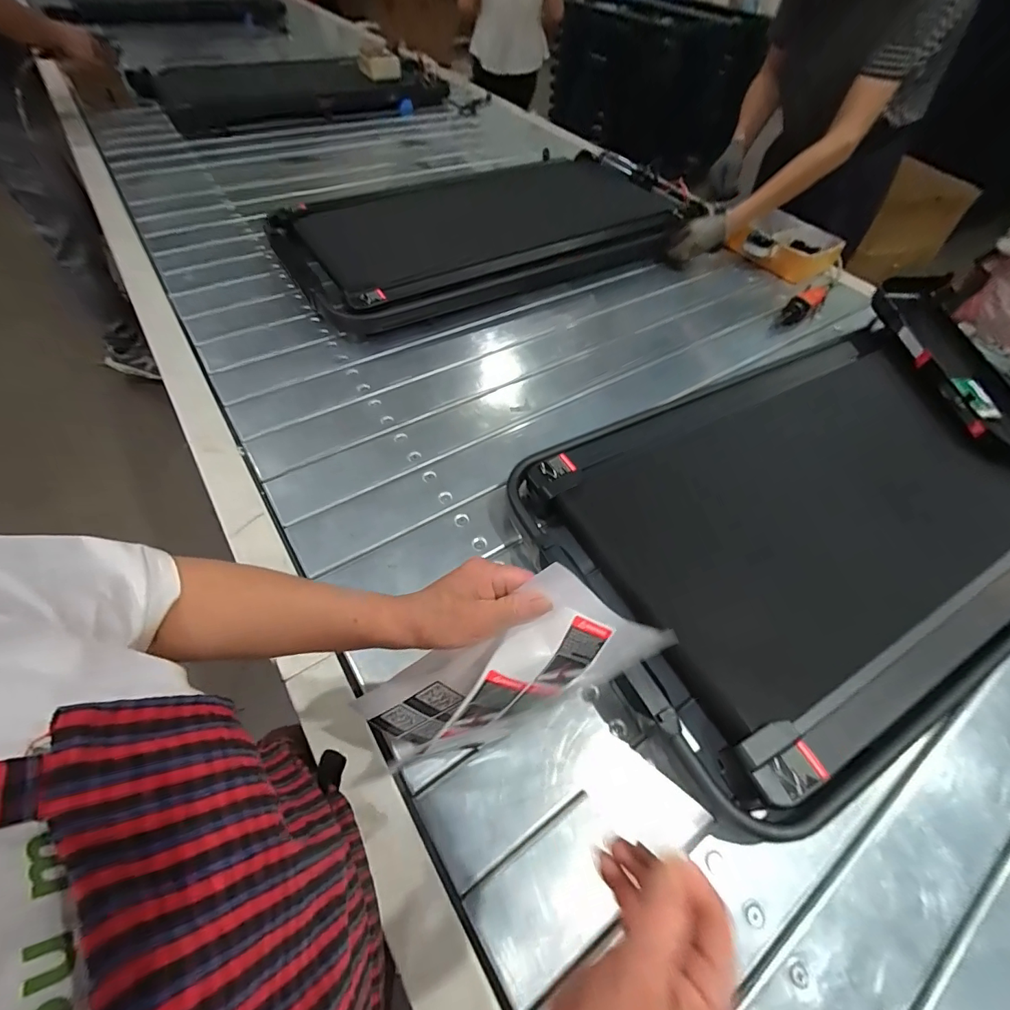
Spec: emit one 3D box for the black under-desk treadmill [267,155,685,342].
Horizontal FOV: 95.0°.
[{"bbox_3d":[-0.020,-0.749,1.229,1.096,0.092,0.577,-29,60,-23],"label":"black under-desk treadmill"}]

